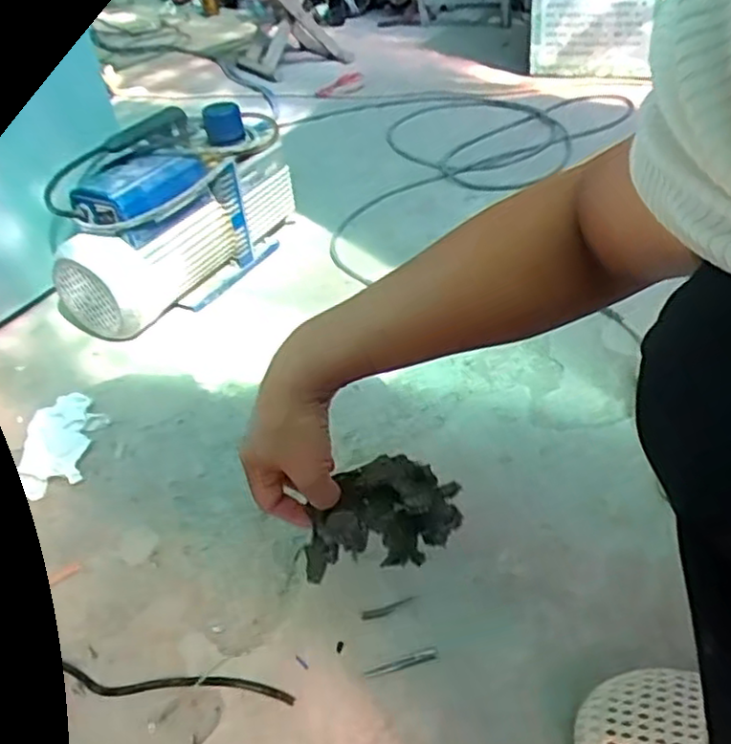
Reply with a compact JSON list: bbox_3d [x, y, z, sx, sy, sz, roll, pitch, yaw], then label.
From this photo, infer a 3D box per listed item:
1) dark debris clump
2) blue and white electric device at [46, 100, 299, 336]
[{"bbox_3d":[0.013,0.111,0.496,0.096,0.059,0.074,-32,46,-30],"label":"dark debris clump"},{"bbox_3d":[-0.274,-0.231,0.977,0.148,0.217,0.380,15,42,27],"label":"blue and white electric device"}]

